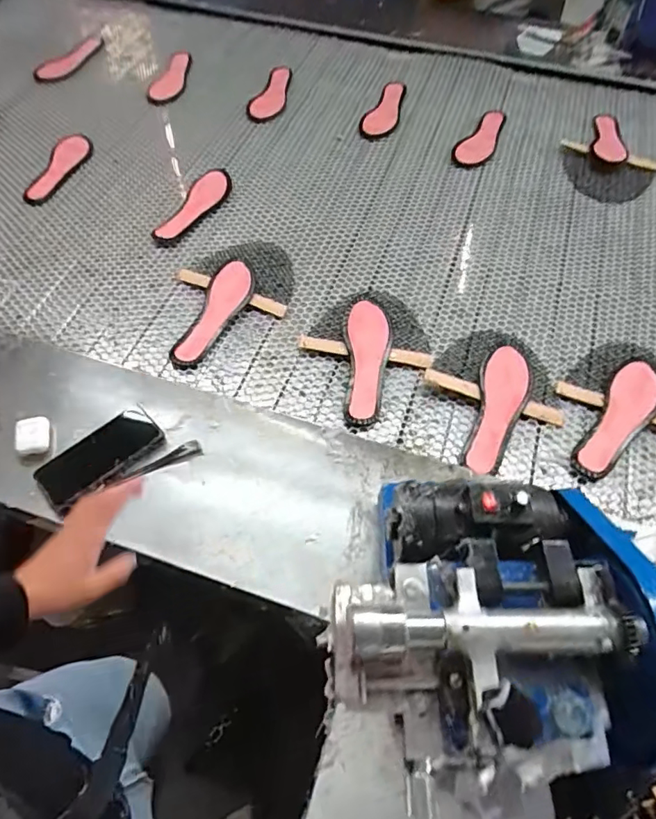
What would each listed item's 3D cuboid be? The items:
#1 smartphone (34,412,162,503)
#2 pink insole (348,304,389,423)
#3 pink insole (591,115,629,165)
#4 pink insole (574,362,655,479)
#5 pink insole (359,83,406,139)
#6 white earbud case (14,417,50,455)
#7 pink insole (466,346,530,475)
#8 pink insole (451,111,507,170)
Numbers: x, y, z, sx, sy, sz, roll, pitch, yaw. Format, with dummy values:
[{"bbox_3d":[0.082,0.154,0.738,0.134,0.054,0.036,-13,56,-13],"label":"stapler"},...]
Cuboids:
[{"bbox_3d":[-0.316,0.060,0.715,0.160,0.004,0.074,-37,66,-21],"label":"smartphone"},{"bbox_3d":[0.066,-0.083,0.840,0.063,0.033,0.210,0,57,1],"label":"pink insole"},{"bbox_3d":[0.646,-0.630,1.196,0.077,0.010,0.204,12,58,9],"label":"pink insole"},{"bbox_3d":[0.442,0.015,0.784,0.065,0.037,0.221,30,62,19],"label":"pink insole"},{"bbox_3d":[0.140,-0.733,1.254,0.084,0.010,0.236,12,58,9],"label":"pink insole"},{"bbox_3d":[-0.412,0.037,0.728,0.047,0.021,0.050,-11,60,-8],"label":"white earbud case"},{"bbox_3d":[0.260,-0.001,0.786,0.065,0.008,0.223,18,63,6],"label":"pink insole"},{"bbox_3d":[0.358,-0.630,1.199,0.079,0.013,0.221,24,61,16],"label":"pink insole"}]

